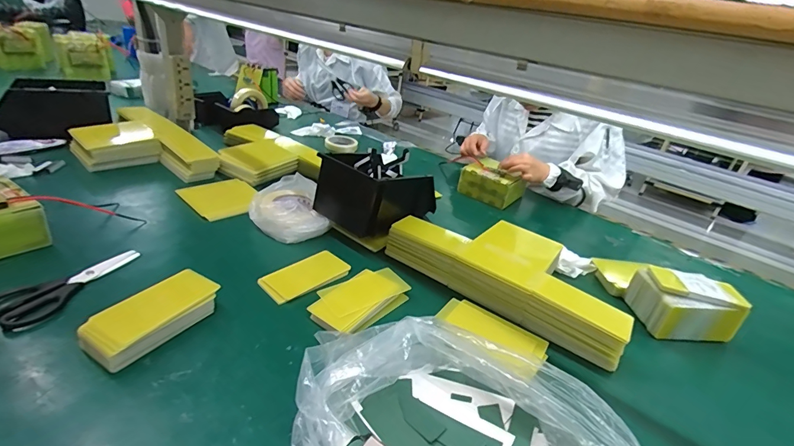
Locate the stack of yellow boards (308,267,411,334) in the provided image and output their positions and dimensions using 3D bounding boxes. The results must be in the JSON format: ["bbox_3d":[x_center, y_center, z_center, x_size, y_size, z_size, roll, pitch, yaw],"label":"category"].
[{"bbox_3d":[-0.059,0.122,0.623,0.094,0.030,0.163,25,32,27],"label":"stack of yellow boards"}]

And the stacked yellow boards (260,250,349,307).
[{"bbox_3d":[-0.155,0.089,0.666,0.078,0.010,0.147,29,34,32],"label":"stacked yellow boards"}]

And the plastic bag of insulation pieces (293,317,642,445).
[{"bbox_3d":[0.061,0.209,0.376,0.323,0.122,0.205,26,32,28],"label":"plastic bag of insulation pieces"}]

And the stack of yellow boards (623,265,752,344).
[{"bbox_3d":[0.501,0.142,0.683,0.147,0.086,0.100,7,28,-5],"label":"stack of yellow boards"}]

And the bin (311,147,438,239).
[{"bbox_3d":[-0.034,-0.068,0.822,0.161,0.139,0.222,26,32,28],"label":"bin"}]

